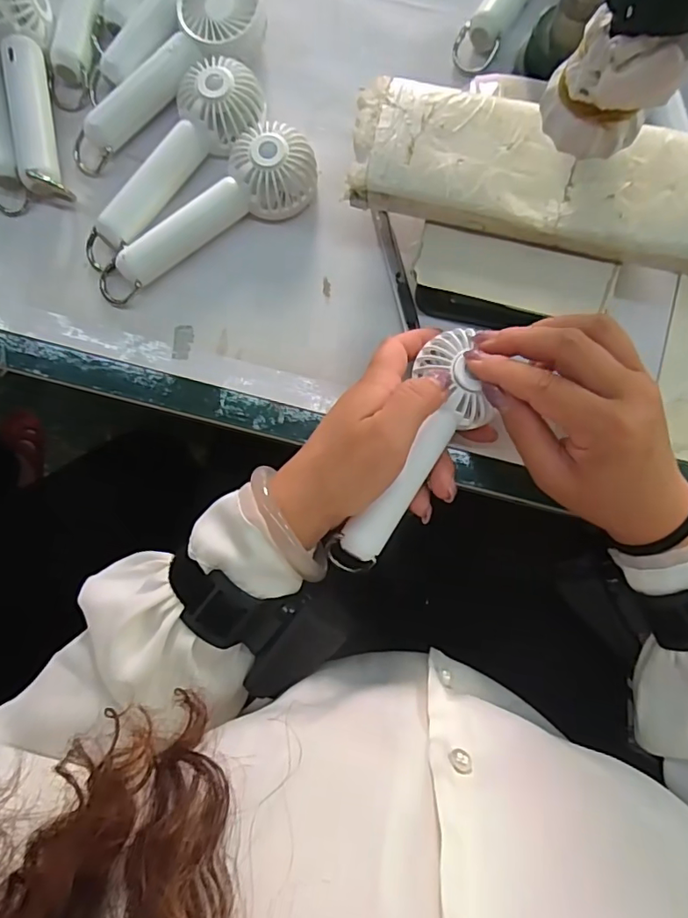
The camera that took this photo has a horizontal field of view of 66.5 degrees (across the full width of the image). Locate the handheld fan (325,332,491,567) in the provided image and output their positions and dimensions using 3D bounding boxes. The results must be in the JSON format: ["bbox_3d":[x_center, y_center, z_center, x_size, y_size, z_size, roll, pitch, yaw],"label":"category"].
[{"bbox_3d":[0.043,0.000,0.307,0.050,0.036,0.150,29,88,5],"label":"handheld fan"}]

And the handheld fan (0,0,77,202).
[{"bbox_3d":[-0.210,-0.254,0.348,0.031,0.034,0.150,-6,97,1],"label":"handheld fan"}]

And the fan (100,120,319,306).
[{"bbox_3d":[-0.094,-0.162,0.347,0.162,0.032,0.046,-29,83,-2],"label":"fan"}]

